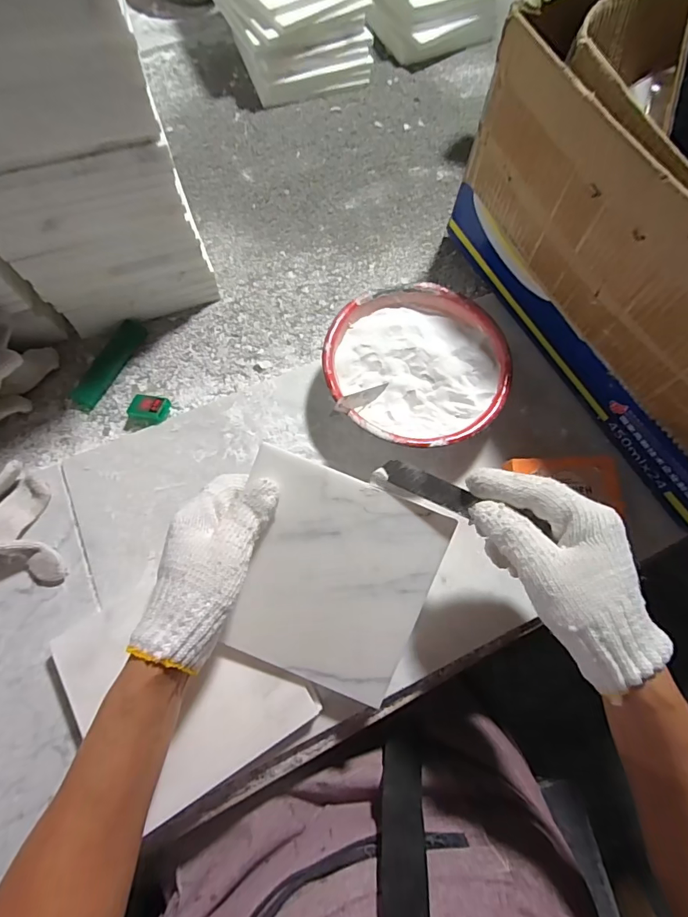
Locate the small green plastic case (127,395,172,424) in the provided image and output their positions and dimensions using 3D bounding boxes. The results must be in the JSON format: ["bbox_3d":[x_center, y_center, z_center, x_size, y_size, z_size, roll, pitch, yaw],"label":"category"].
[{"bbox_3d":[-0.194,-0.050,0.436,0.038,0.016,0.026,16,68,5],"label":"small green plastic case"}]

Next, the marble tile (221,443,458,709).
[{"bbox_3d":[-0.012,0.088,0.322,0.145,0.007,0.150,21,93,1],"label":"marble tile"}]

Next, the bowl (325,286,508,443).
[{"bbox_3d":[0.067,-0.081,0.425,0.164,0.056,0.163,0,72,1],"label":"bowl"}]

